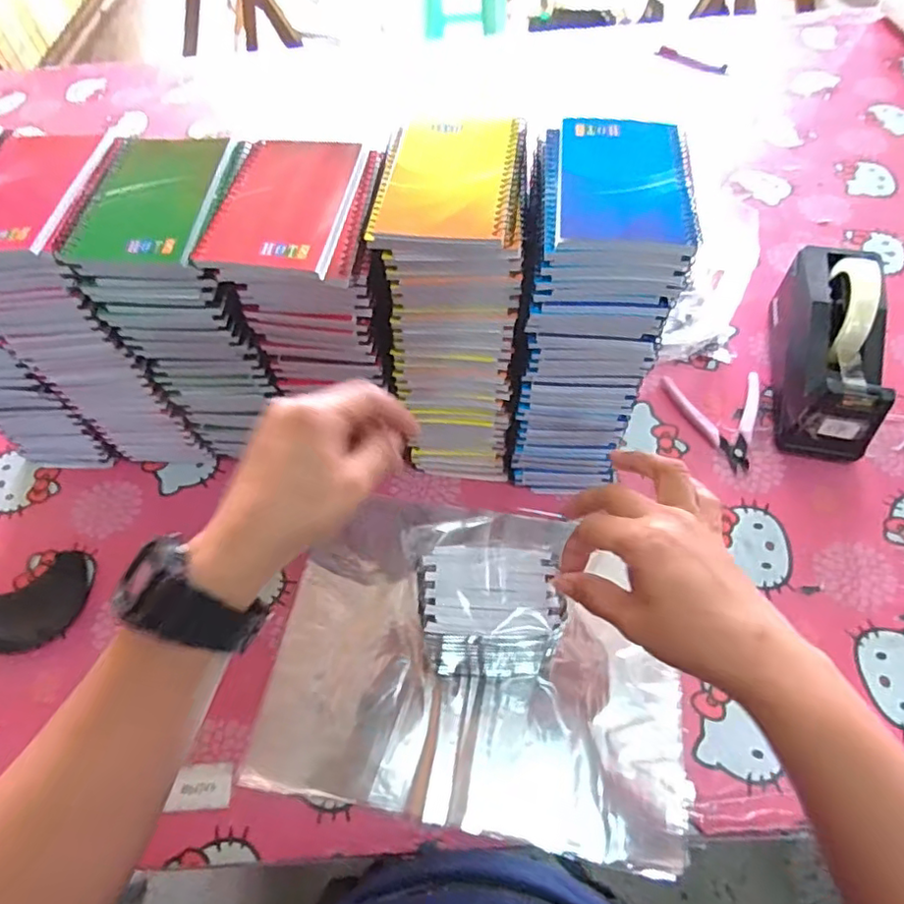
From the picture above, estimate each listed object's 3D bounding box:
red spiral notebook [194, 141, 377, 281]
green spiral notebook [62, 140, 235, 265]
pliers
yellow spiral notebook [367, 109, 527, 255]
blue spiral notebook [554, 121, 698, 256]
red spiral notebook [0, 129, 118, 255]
[{"bbox_3d":[-0.105,-0.167,0.406,0.097,0.018,0.127,6,59,7],"label":"red spiral notebook"},{"bbox_3d":[-0.208,-0.182,0.419,0.087,0.011,0.132,1,59,4],"label":"green spiral notebook"},{"bbox_3d":[0.280,-0.032,0.607,0.096,0.013,0.111,-7,58,-2],"label":"pliers"},{"bbox_3d":[0.001,-0.185,0.403,0.097,0.013,0.127,4,59,5],"label":"yellow spiral notebook"},{"bbox_3d":[0.113,-0.175,0.387,0.084,0.010,0.123,5,59,6],"label":"blue spiral notebook"},{"bbox_3d":[-0.306,-0.183,0.428,0.092,0.018,0.134,-1,58,2],"label":"red spiral notebook"}]

